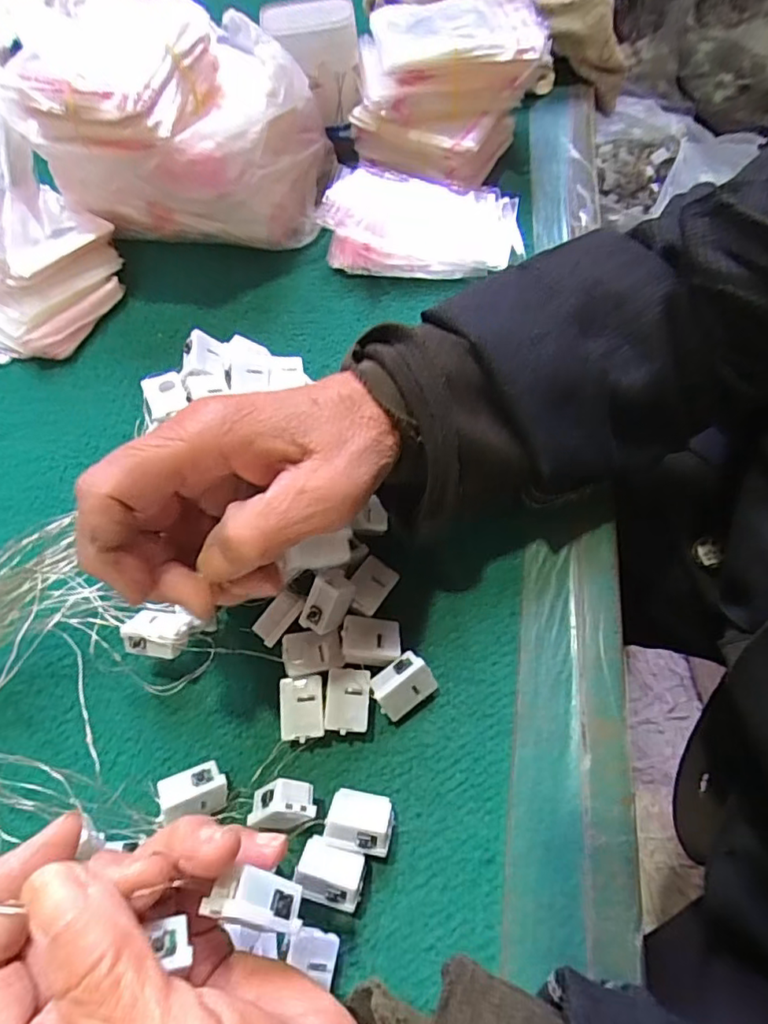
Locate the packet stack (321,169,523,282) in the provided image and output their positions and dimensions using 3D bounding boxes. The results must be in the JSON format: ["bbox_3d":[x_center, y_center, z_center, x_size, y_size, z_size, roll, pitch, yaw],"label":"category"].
[{"bbox_3d":[0.027,-0.201,0.392,0.134,0.029,0.089,4,64,4],"label":"packet stack"}]

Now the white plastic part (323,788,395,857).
[{"bbox_3d":[-0.010,0.130,0.235,0.027,0.016,0.020,9,38,6],"label":"white plastic part"}]

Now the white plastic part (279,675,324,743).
[{"bbox_3d":[-0.037,0.090,0.259,0.019,0.013,0.027,-6,64,-1],"label":"white plastic part"}]

